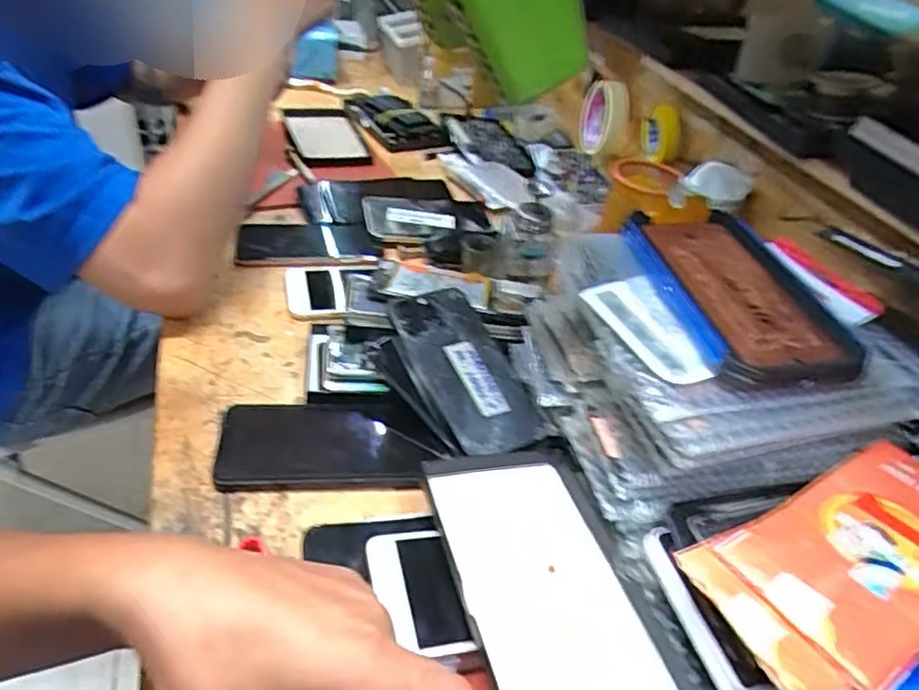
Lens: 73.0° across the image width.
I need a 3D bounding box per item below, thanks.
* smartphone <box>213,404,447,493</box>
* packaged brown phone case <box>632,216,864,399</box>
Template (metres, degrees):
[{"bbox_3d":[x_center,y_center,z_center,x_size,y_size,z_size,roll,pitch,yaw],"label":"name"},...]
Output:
[{"bbox_3d":[-0.099,0.077,0.473,0.157,0.015,0.077,2,45,-11],"label":"smartphone"},{"bbox_3d":[0.189,-0.036,0.416,0.088,0.022,0.161,-1,41,-13],"label":"packaged brown phone case"}]

